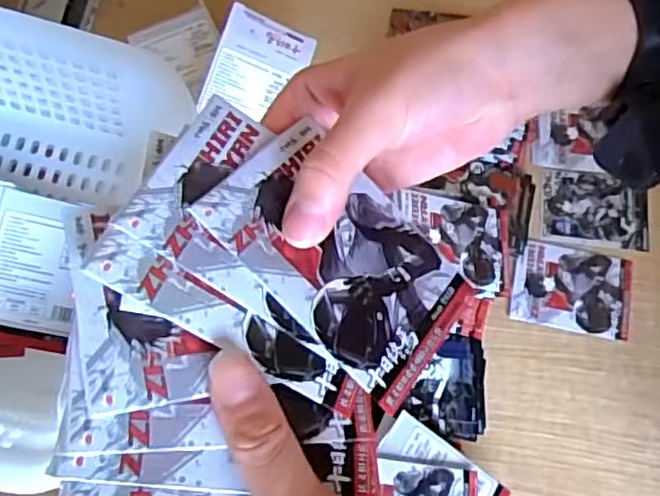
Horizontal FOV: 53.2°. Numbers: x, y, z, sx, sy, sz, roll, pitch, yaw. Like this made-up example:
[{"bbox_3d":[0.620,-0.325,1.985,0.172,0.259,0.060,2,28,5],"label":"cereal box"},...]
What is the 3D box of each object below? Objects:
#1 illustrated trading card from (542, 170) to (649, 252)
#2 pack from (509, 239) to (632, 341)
[{"bbox_3d":[0.244,-0.035,0.604,0.096,0.004,0.068,7,73,1],"label":"illustrated trading card"},{"bbox_3d":[0.213,0.035,0.580,0.103,0.006,0.074,11,73,2],"label":"pack"}]

